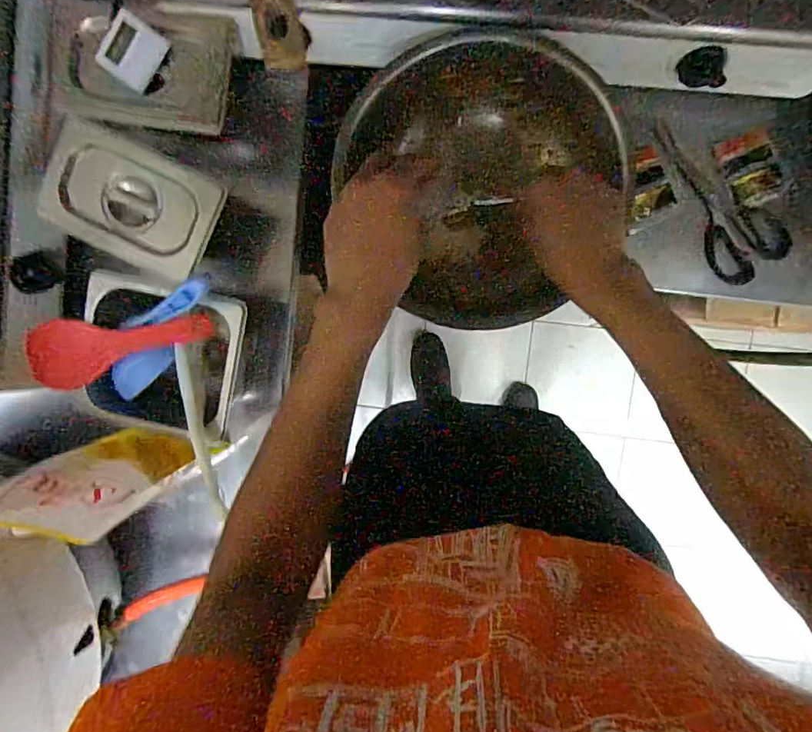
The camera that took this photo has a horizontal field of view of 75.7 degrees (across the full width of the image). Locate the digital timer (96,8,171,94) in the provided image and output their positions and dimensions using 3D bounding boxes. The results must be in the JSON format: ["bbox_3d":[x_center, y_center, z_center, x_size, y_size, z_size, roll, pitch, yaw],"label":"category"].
[{"bbox_3d":[-0.273,-0.315,0.524,0.050,0.015,0.059,34,99,-31],"label":"digital timer"}]

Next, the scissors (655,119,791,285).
[{"bbox_3d":[0.357,-0.194,0.588,0.079,0.015,0.200,-28,93,5],"label":"scissors"}]

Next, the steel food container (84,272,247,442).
[{"bbox_3d":[-0.262,-0.008,0.579,0.164,0.088,0.163,0,95,3],"label":"steel food container"}]

